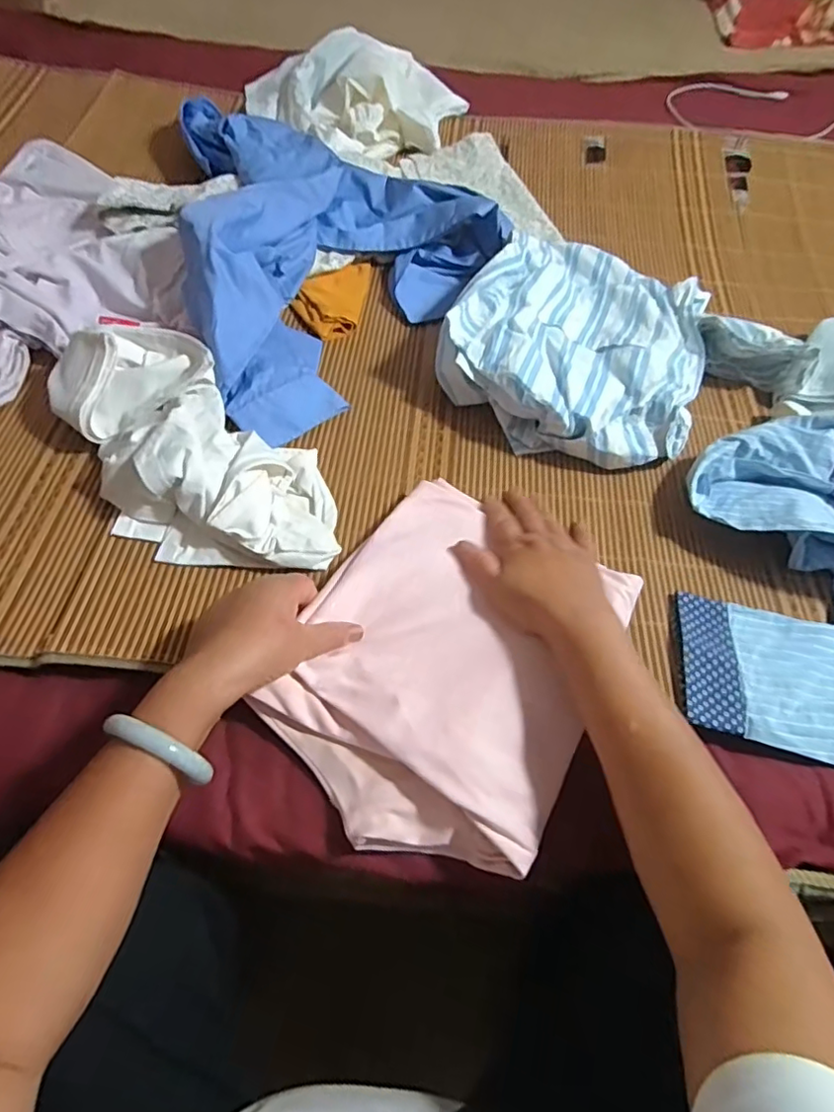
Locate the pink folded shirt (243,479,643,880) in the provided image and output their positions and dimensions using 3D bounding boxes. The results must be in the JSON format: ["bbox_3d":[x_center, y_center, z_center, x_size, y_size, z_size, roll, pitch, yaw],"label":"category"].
[{"bbox_3d":[0.031,0.080,0.480,0.227,0.037,0.291,27,60,11],"label":"pink folded shirt"}]

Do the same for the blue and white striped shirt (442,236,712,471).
[{"bbox_3d":[0.193,-0.255,0.665,0.258,0.067,0.320,24,60,10],"label":"blue and white striped shirt"}]

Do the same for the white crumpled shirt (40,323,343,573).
[{"bbox_3d":[-0.212,-0.099,0.546,0.169,0.066,0.323,-39,69,-24],"label":"white crumpled shirt"}]

